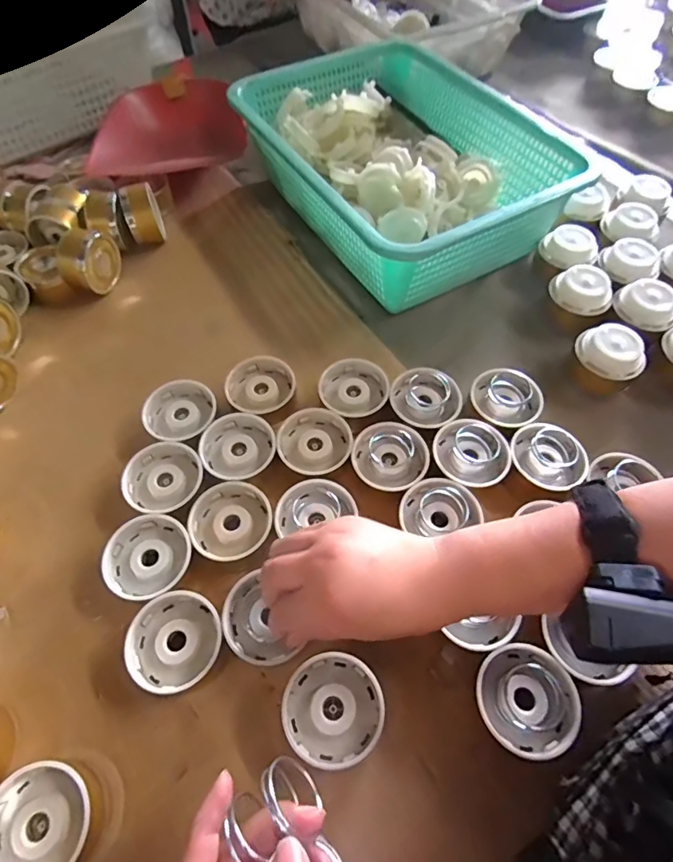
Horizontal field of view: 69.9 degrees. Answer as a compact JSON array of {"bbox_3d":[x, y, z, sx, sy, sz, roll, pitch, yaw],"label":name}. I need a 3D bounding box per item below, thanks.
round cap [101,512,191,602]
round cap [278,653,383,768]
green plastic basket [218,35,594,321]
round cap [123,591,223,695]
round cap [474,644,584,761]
[{"bbox_3d":[-0.149,0.104,0.389,0.065,0.032,0.065,0,59,1],"label":"round cap"},{"bbox_3d":[-0.002,0.194,0.338,0.069,0.027,0.066,-1,62,1],"label":"round cap"},{"bbox_3d":[0.069,-0.330,0.605,0.282,0.112,0.386,-25,62,-14],"label":"green plastic basket"},{"bbox_3d":[-0.118,0.157,0.361,0.067,0.027,0.064,-1,62,1],"label":"round cap"},{"bbox_3d":[0.132,0.191,0.343,0.065,0.036,0.066,0,59,1],"label":"round cap"}]

